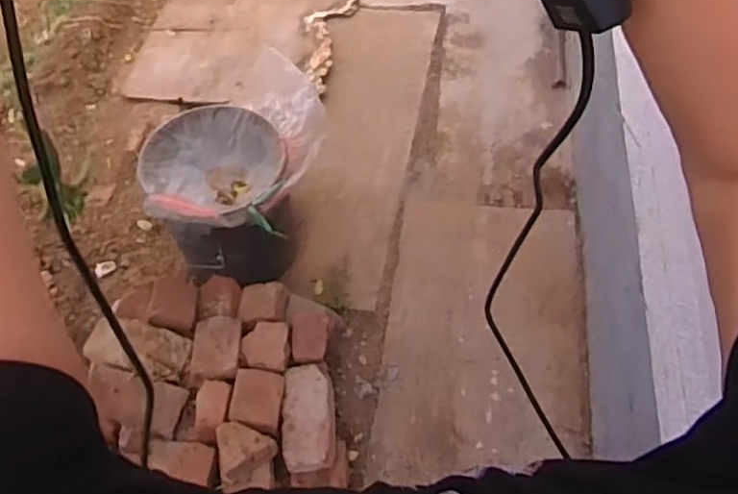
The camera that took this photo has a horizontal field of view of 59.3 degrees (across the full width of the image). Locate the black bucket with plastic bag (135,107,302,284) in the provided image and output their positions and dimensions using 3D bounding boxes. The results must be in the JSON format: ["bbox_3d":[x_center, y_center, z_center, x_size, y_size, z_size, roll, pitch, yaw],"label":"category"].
[{"bbox_3d":[-0.380,-0.109,1.745,0.336,0.408,0.363,-1,55,1],"label":"black bucket with plastic bag"}]

